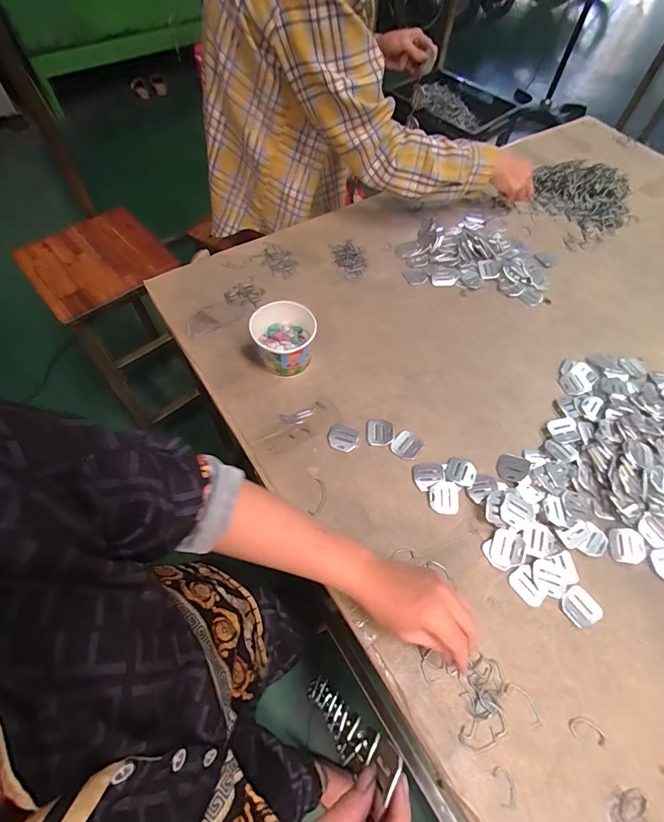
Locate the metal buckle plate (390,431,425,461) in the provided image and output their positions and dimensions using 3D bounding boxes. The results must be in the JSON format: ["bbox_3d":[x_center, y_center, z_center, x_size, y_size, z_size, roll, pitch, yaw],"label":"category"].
[{"bbox_3d":[0.104,0.048,0.563,0.038,0.004,0.040,41,65,19],"label":"metal buckle plate"}]

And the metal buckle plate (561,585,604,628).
[{"bbox_3d":[0.283,0.224,0.462,0.038,0.004,0.039,-33,66,-20],"label":"metal buckle plate"}]

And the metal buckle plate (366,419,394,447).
[{"bbox_3d":[0.067,0.029,0.569,0.037,0.004,0.042,-2,59,-4],"label":"metal buckle plate"}]

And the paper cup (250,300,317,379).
[{"bbox_3d":[-0.069,-0.103,0.603,0.088,0.070,0.089,1,59,-2],"label":"paper cup"}]

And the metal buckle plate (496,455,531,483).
[{"bbox_3d":[0.241,0.076,0.543,0.038,0.008,0.039,21,60,10],"label":"metal buckle plate"}]

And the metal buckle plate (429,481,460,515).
[{"bbox_3d":[0.144,0.110,0.521,0.038,0.004,0.041,6,59,1],"label":"metal buckle plate"}]

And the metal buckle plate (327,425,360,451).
[{"bbox_3d":[0.016,0.037,0.566,0.042,0.004,0.036,17,60,7],"label":"metal buckle plate"}]

